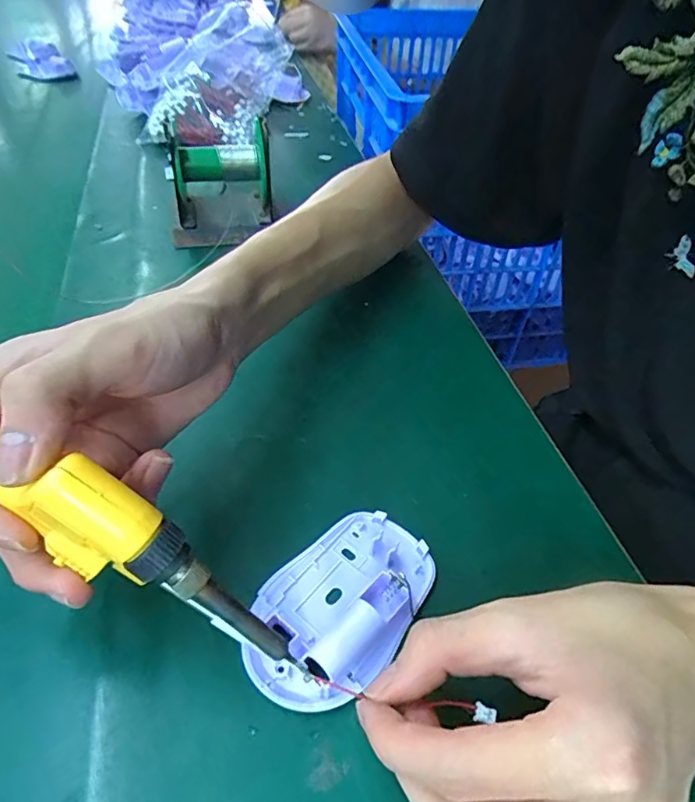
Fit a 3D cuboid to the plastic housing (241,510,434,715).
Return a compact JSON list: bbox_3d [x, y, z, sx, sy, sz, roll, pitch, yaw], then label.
[{"bbox_3d":[-0.003,0.087,0.230,0.059,0.016,0.094,32,51,25],"label":"plastic housing"}]

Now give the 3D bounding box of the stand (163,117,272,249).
[{"bbox_3d":[-0.107,-0.185,0.436,0.088,0.083,0.070,-4,45,-7],"label":"stand"}]

